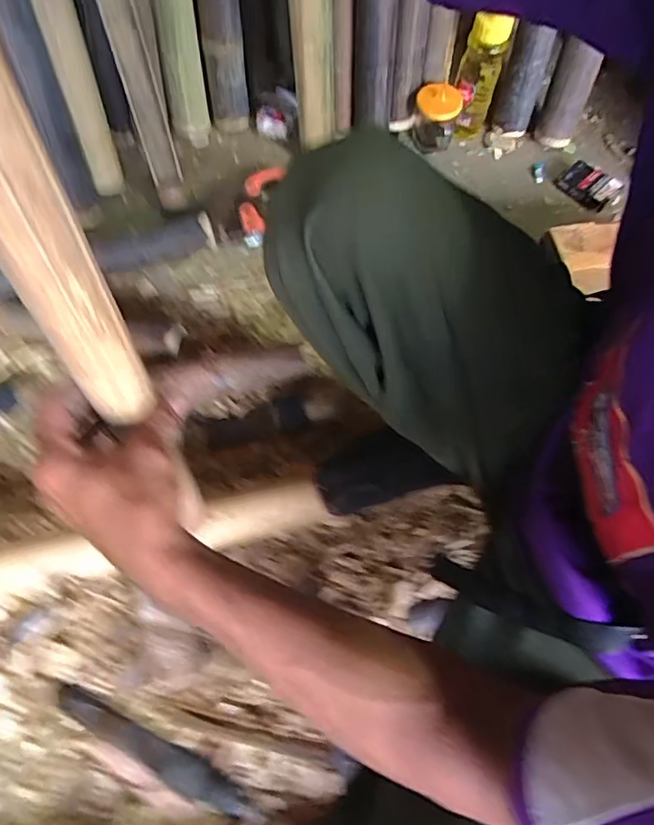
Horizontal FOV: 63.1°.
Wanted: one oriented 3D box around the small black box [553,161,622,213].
[{"bbox_3d":[0.464,-0.406,0.951,0.095,0.011,0.067,39,89,11],"label":"small black box"}]

